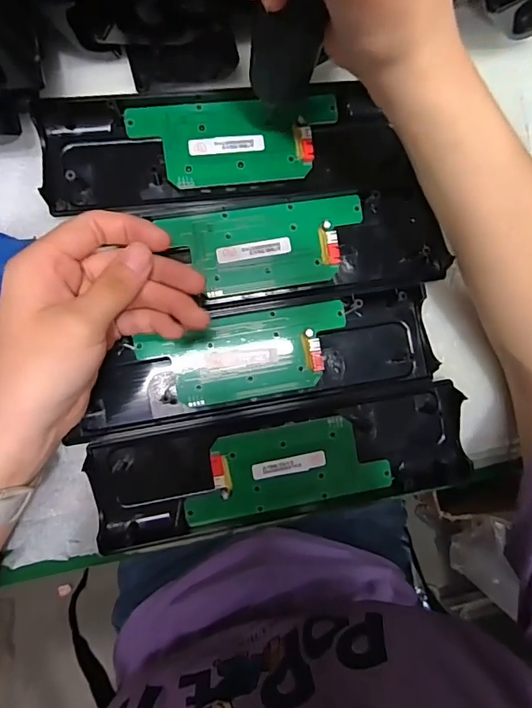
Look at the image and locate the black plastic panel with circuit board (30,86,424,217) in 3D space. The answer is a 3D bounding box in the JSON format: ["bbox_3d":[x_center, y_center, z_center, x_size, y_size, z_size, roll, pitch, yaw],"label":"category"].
[{"bbox_3d":[-0.024,-0.135,0.297,0.232,0.019,0.072,-7,91,-7],"label":"black plastic panel with circuit board"}]

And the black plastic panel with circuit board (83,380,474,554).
[{"bbox_3d":[0.015,0.072,0.299,0.245,0.013,0.066,-10,91,-7],"label":"black plastic panel with circuit board"}]

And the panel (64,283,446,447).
[{"bbox_3d":[-0.004,0.004,0.295,0.232,0.014,0.067,-10,92,-7],"label":"panel"}]

